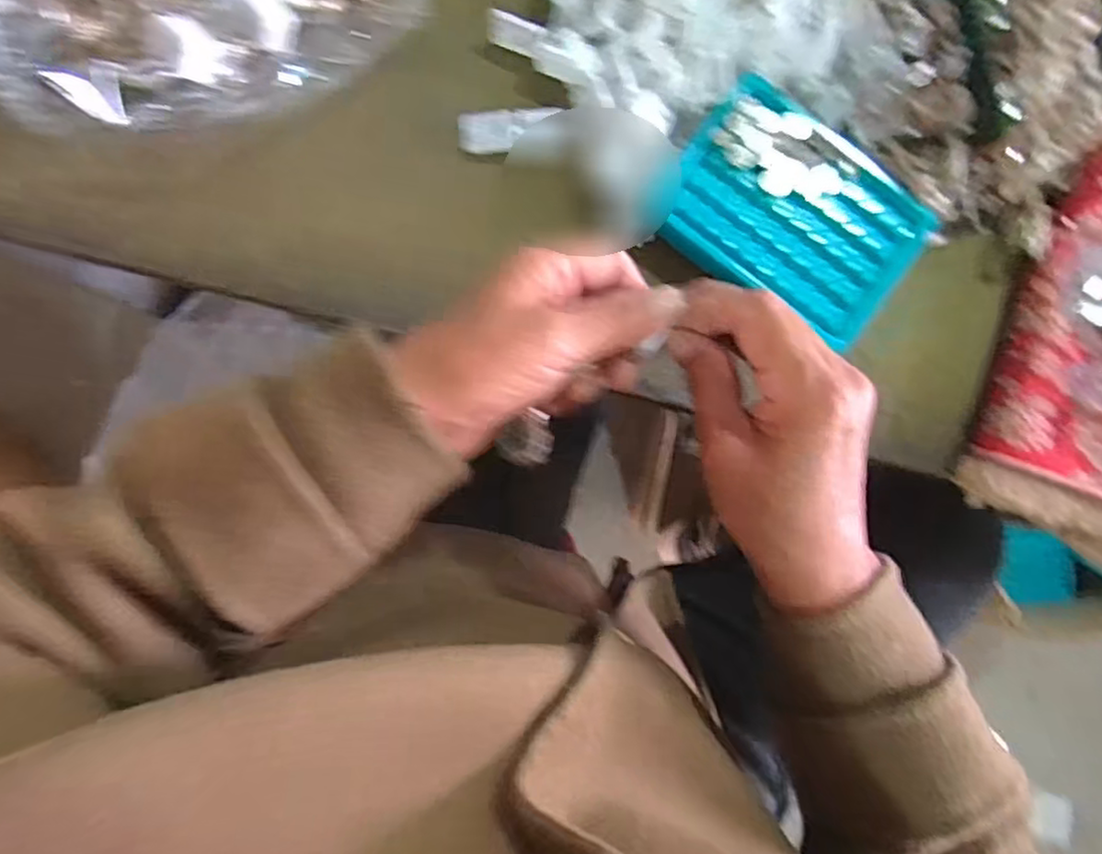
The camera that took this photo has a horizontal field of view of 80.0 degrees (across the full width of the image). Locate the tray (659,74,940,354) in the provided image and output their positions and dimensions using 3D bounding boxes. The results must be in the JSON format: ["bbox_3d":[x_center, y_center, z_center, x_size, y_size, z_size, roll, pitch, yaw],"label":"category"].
[{"bbox_3d":[0.129,-0.112,0.353,0.130,0.021,0.094,36,86,-2],"label":"tray"}]

